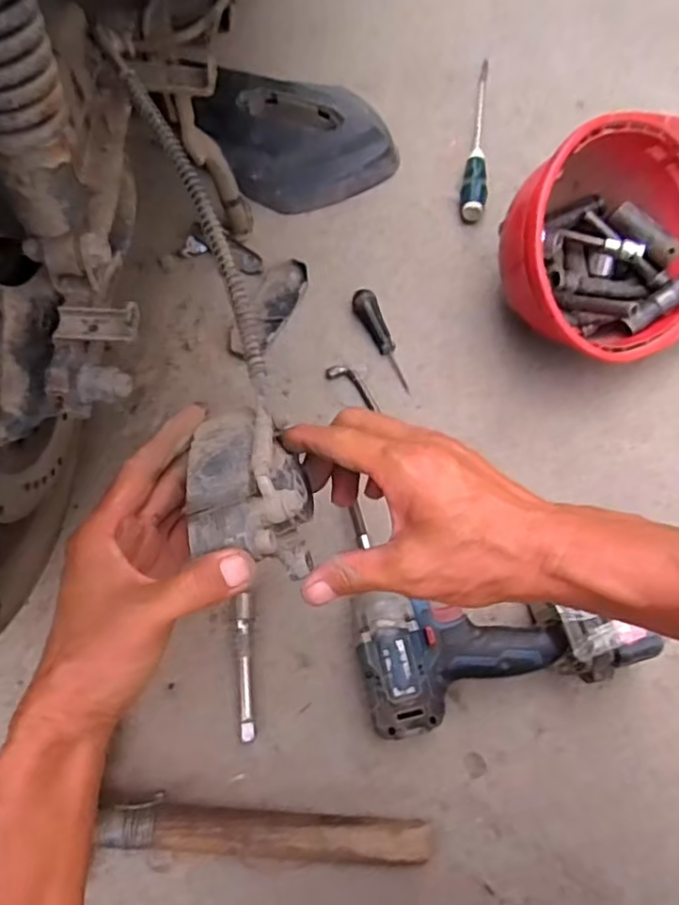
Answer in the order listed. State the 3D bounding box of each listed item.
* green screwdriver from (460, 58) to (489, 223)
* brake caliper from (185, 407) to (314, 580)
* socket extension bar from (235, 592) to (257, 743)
[{"bbox_3d":[0.182,-0.405,0.783,0.031,0.029,0.282,11,69,3],"label":"green screwdriver"},{"bbox_3d":[-0.051,0.020,0.341,0.066,0.059,0.090,-5,69,-3],"label":"brake caliper"},{"bbox_3d":[-0.085,0.190,0.556,0.015,0.018,0.122,-4,69,-3],"label":"socket extension bar"}]

